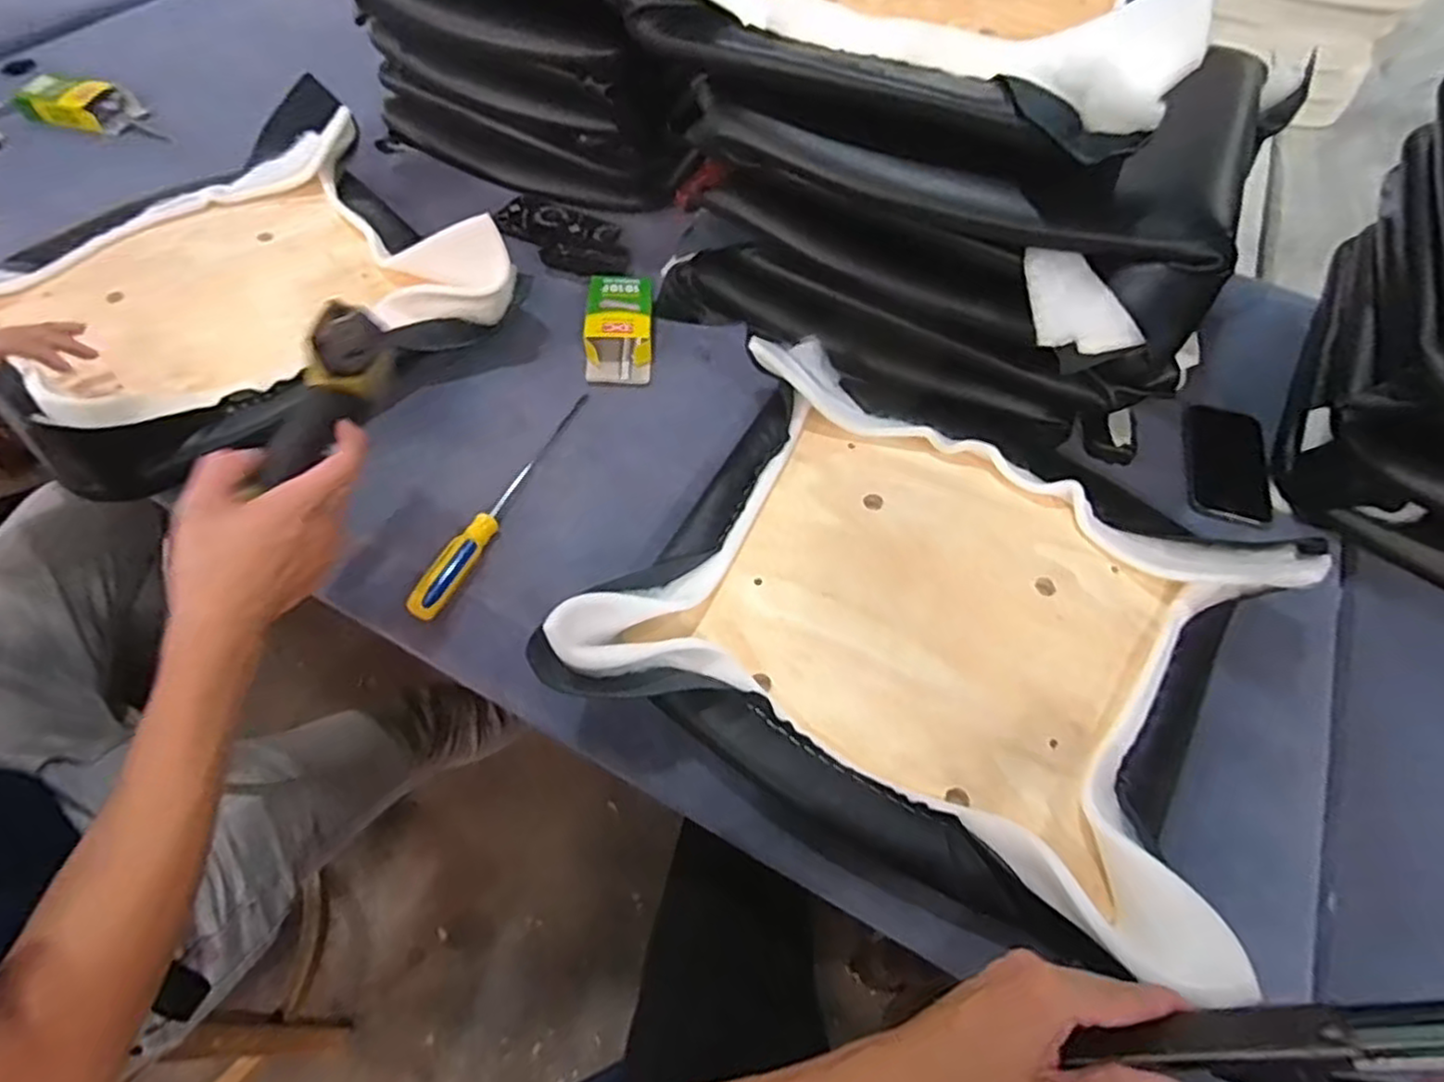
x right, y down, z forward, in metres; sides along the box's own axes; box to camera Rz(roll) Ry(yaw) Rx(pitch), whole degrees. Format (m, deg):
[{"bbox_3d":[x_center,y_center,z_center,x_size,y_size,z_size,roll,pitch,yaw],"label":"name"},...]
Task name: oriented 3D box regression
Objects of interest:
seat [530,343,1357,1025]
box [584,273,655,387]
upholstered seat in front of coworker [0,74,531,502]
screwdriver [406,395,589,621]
[{"bbox_3d":[0.179,0.055,0.594,0.478,0.107,0.398,22,59,11],"label":"seat"},{"bbox_3d":[-0.120,-0.259,0.848,0.079,0.038,0.160,0,57,-3],"label":"box"},{"bbox_3d":[-0.563,-0.297,0.776,0.513,0.106,0.454,-37,66,-24],"label":"upholstered seat in front of coworker"},{"bbox_3d":[-0.211,-0.049,0.717,0.028,0.033,0.303,19,58,9],"label":"screwdriver"}]

